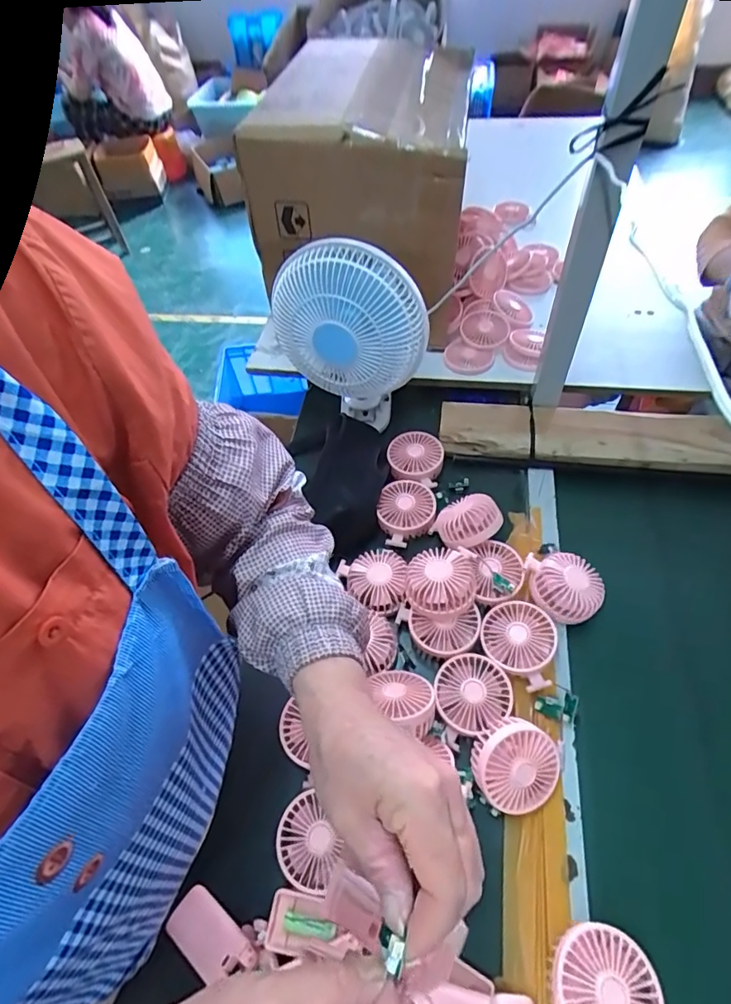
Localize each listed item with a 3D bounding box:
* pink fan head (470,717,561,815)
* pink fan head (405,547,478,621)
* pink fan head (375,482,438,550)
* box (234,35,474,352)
[{"bbox_3d":[0.154,0.273,0.518,0.086,0.030,0.089,0,89,-13],"label":"pink fan head"},{"bbox_3d":[0.094,0.105,0.625,0.085,0.053,0.086,1,51,5],"label":"pink fan head"},{"bbox_3d":[0.055,0.014,0.736,0.097,0.031,0.082,-38,57,-24],"label":"pink fan head"},{"bbox_3d":[0.016,-0.551,0.866,0.302,0.298,0.435,6,51,9],"label":"box"}]

